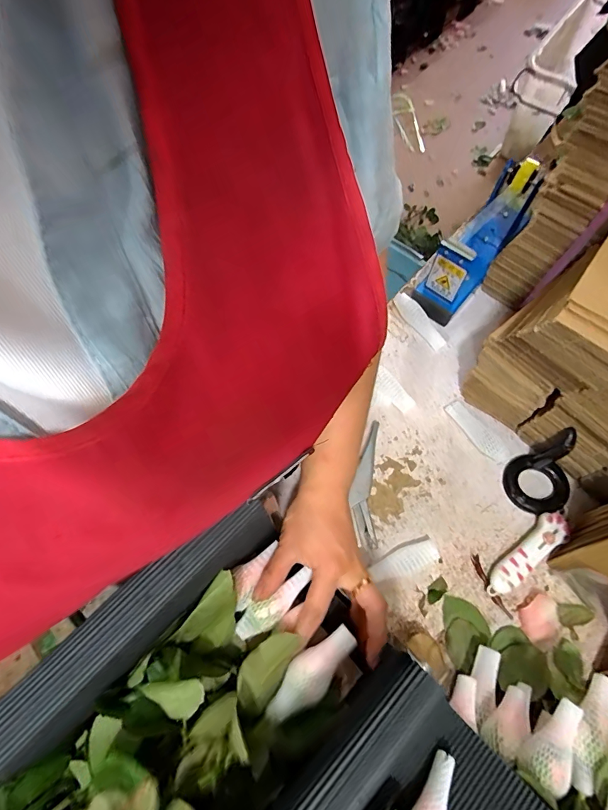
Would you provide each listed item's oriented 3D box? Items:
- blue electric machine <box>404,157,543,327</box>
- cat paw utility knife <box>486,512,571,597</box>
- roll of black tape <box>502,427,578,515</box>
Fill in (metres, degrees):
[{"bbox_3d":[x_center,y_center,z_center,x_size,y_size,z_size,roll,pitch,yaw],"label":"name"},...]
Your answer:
[{"bbox_3d":[0.223,-0.208,0.529,0.061,0.137,0.182,34,73,14],"label":"blue electric machine"},{"bbox_3d":[0.240,0.160,0.439,0.116,0.016,0.033,-34,71,-11],"label":"cat paw utility knife"},{"bbox_3d":[0.267,0.077,0.440,0.069,0.073,0.066,-1,68,2],"label":"roll of black tape"}]

